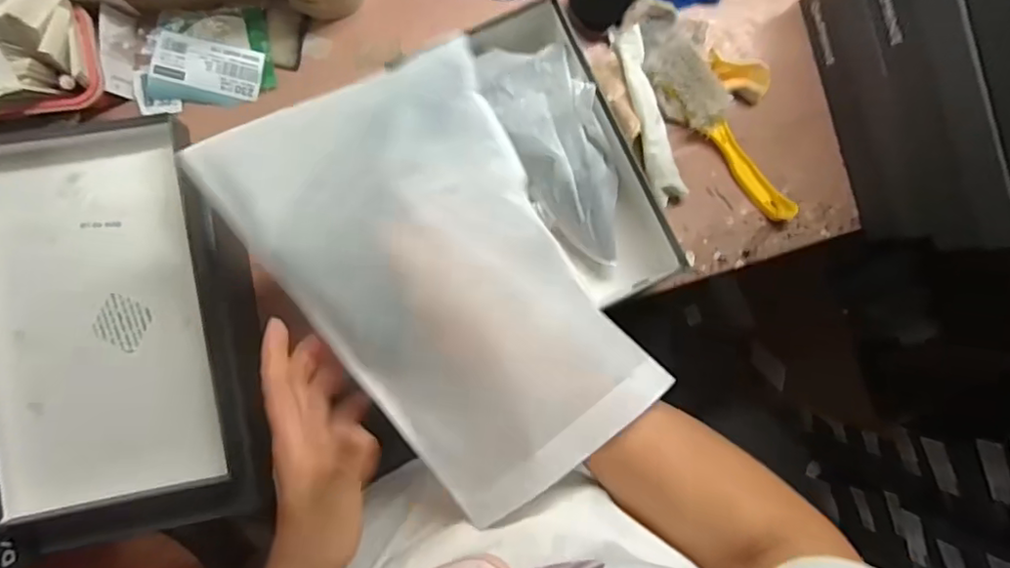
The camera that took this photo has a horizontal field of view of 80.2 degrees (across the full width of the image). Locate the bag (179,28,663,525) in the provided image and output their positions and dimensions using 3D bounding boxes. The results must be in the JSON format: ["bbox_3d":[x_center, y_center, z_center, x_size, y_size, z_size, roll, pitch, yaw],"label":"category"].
[{"bbox_3d":[-0.039,-0.021,0.390,0.189,0.102,0.289,-39,94,-6],"label":"bag"}]

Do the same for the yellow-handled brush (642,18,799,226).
[{"bbox_3d":[0.230,-0.169,0.649,0.063,0.039,0.251,-33,93,-7],"label":"yellow-handled brush"}]

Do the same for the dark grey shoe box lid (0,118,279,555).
[{"bbox_3d":[-0.321,0.038,0.507,0.208,0.067,0.354,-11,90,-7],"label":"dark grey shoe box lid"}]

